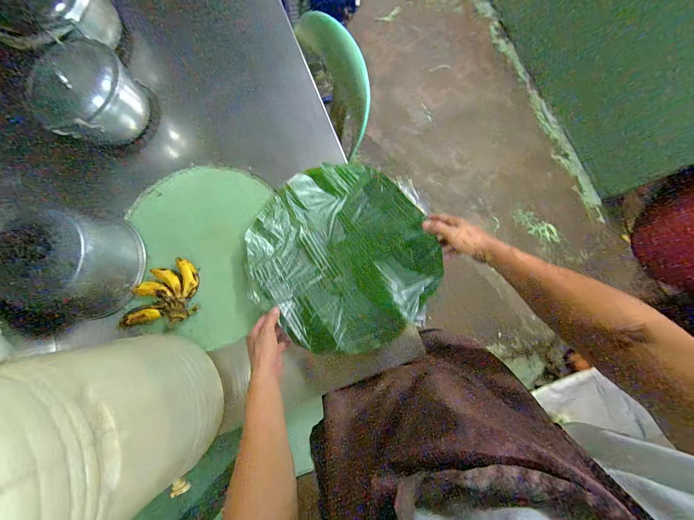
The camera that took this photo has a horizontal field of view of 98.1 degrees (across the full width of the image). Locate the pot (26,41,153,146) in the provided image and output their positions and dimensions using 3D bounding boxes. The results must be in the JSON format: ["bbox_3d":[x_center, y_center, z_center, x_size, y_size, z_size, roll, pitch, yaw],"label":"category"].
[{"bbox_3d":[-0.562,-0.359,0.659,0.165,0.143,0.195,37,81,5],"label":"pot"}]

